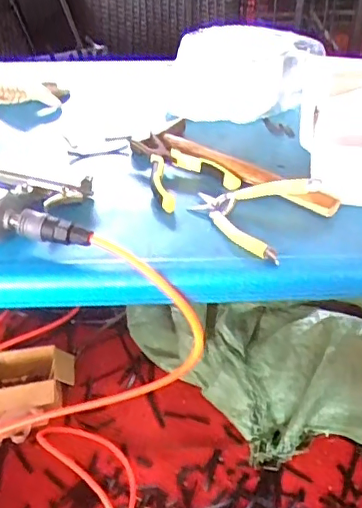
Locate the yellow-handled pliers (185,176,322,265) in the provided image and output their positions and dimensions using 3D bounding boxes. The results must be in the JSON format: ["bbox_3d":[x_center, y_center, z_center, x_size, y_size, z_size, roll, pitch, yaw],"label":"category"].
[{"bbox_3d":[0.069,-0.051,0.603,0.119,0.034,0.125,19,45,21],"label":"yellow-handled pliers"}]

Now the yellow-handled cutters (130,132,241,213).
[{"bbox_3d":[0.002,-0.111,0.691,0.098,0.018,0.156,-14,43,-15],"label":"yellow-handled cutters"}]

